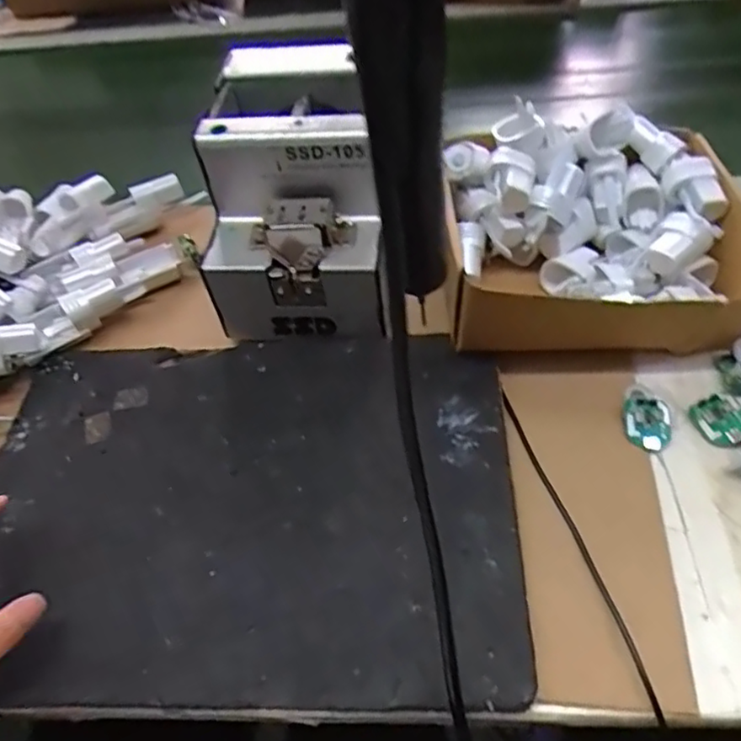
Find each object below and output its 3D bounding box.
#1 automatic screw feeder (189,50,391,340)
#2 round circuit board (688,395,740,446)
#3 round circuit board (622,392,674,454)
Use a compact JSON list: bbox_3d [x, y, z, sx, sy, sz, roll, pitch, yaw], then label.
[{"bbox_3d":[-0.055,-0.135,0.487,0.118,0.140,0.174,-3,50,4],"label":"automatic screw feeder"},{"bbox_3d":[0.228,0.033,0.413,0.031,0.011,0.034,-3,50,4],"label":"round circuit board"},{"bbox_3d":[0.181,0.032,0.418,0.030,0.008,0.041,11,53,15],"label":"round circuit board"}]

